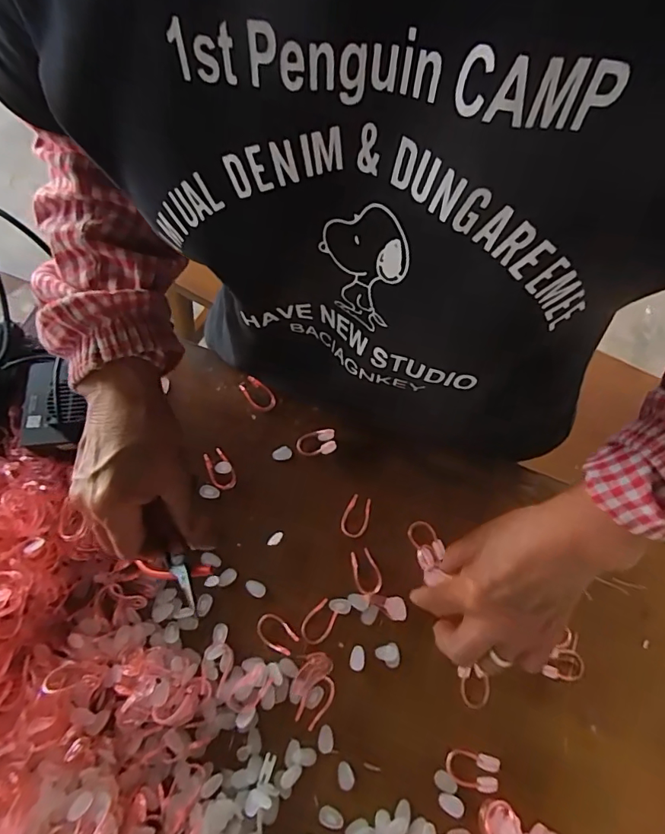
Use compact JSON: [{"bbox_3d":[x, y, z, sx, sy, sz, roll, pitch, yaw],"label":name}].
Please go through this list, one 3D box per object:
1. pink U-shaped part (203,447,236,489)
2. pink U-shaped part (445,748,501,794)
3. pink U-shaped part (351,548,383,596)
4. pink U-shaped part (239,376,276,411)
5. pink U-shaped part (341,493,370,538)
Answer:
[{"bbox_3d":[-0.100,0.047,0.430,0.022,0.013,0.034,-17,70,-6],"label":"pink U-shaped part"},{"bbox_3d":[0.101,0.253,0.348,0.035,0.005,0.023,13,70,5],"label":"pink U-shaped part"},{"bbox_3d":[0.028,0.128,0.399,0.021,0.004,0.036,-17,70,-6],"label":"pink U-shaped part"},{"bbox_3d":[-0.070,-0.022,0.458,0.036,0.010,0.023,42,75,15],"label":"pink U-shaped part"},{"bbox_3d":[0.020,0.085,0.415,0.022,0.005,0.035,16,70,7],"label":"pink U-shaped part"}]

